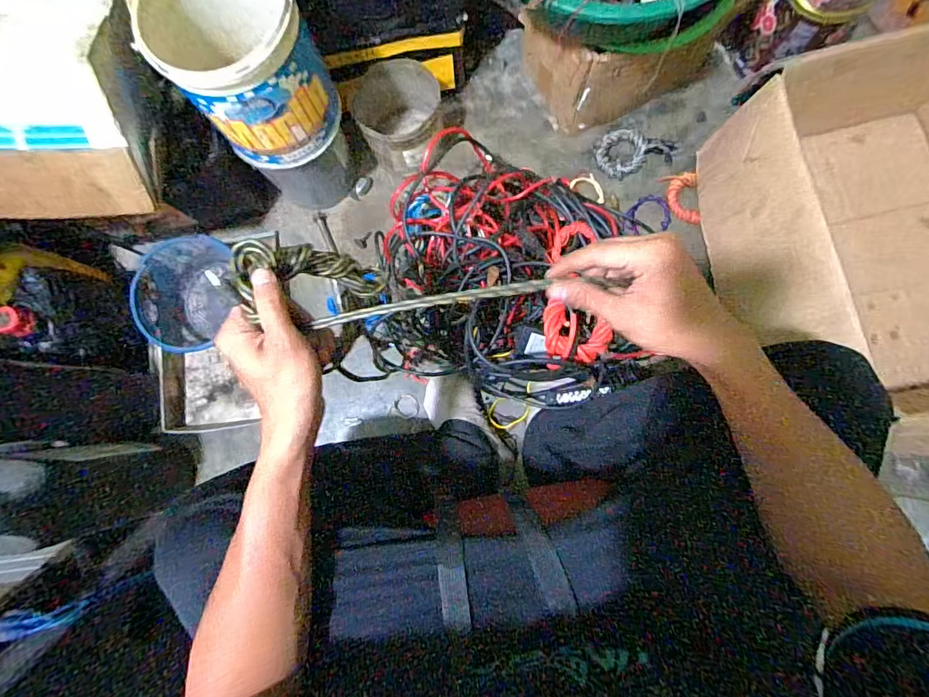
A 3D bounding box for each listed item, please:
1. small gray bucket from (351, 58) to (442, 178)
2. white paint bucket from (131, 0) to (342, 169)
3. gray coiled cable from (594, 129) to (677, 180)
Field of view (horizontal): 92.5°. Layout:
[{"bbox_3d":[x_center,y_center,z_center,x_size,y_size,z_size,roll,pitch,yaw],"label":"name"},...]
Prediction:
[{"bbox_3d":[-0.105,-0.390,0.779,0.139,0.123,0.149,0,83,1],"label":"small gray bucket"},{"bbox_3d":[-0.284,-0.363,0.584,0.168,0.189,0.161,0,83,2],"label":"white paint bucket"},{"bbox_3d":[0.302,-0.360,0.800,0.128,0.025,0.085,-22,83,-1],"label":"gray coiled cable"}]

